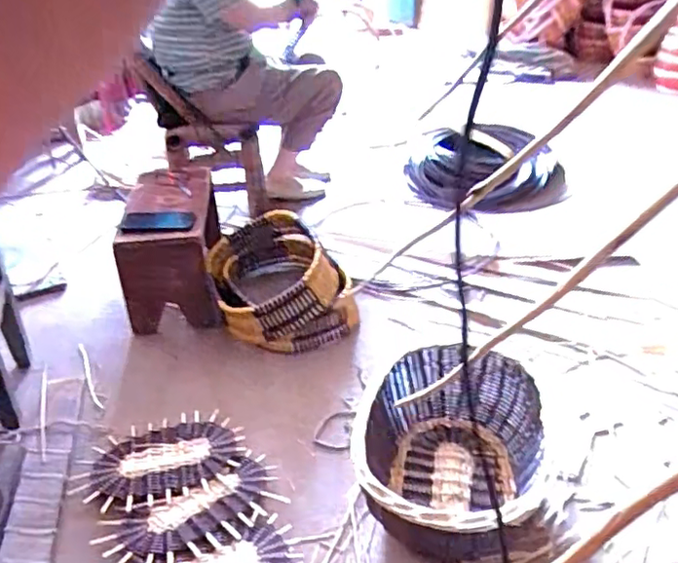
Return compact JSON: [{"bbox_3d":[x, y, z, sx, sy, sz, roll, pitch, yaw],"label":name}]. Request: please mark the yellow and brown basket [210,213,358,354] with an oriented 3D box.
[{"bbox_3d":[-0.149,-0.017,1.483,0.318,0.186,0.427,-10,34,-13],"label":"yellow and brown basket"}]

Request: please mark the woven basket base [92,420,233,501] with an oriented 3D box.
[{"bbox_3d":[-0.317,0.321,1.116,0.248,0.010,0.169,-12,28,-12],"label":"woven basket base"}]

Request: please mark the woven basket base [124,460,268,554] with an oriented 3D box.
[{"bbox_3d":[-0.226,0.372,1.009,0.230,0.014,0.120,-19,37,-24],"label":"woven basket base"}]

